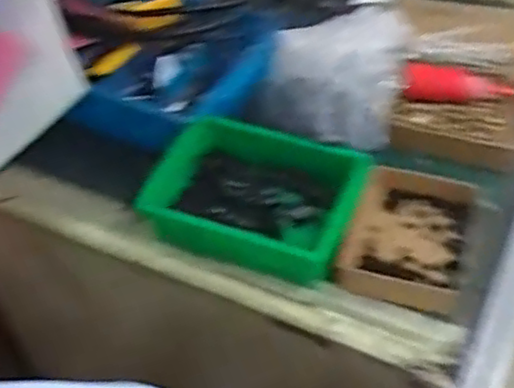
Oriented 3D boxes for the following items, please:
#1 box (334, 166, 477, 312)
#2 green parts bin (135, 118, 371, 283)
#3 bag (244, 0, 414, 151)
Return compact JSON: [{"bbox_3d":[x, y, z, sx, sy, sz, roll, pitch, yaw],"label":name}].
[{"bbox_3d":[0.186,0.051,0.835,0.152,0.034,0.181,11,49,16],"label":"box"},{"bbox_3d":[0.004,0.004,0.858,0.240,0.068,0.174,15,51,19],"label":"green parts bin"},{"bbox_3d":[0.090,-0.153,0.899,0.192,0.109,0.173,10,49,15],"label":"bag"}]

